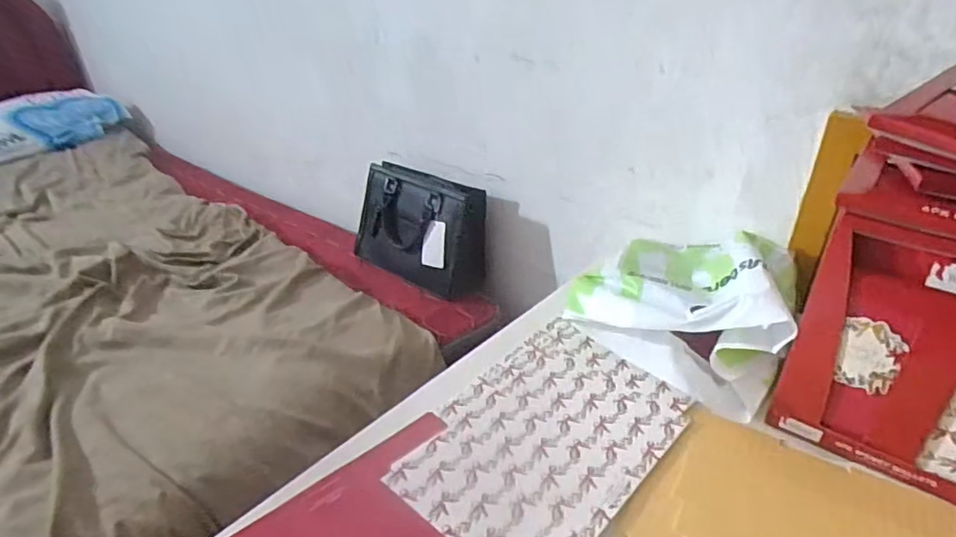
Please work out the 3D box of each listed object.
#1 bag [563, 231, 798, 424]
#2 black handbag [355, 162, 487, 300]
[{"bbox_3d":[0.254,0.032,0.690,0.227,0.117,0.247,20,33,30],"label":"bag"},{"bbox_3d":[-0.116,-0.082,1.111,0.130,0.183,0.270,-24,37,-39],"label":"black handbag"}]

